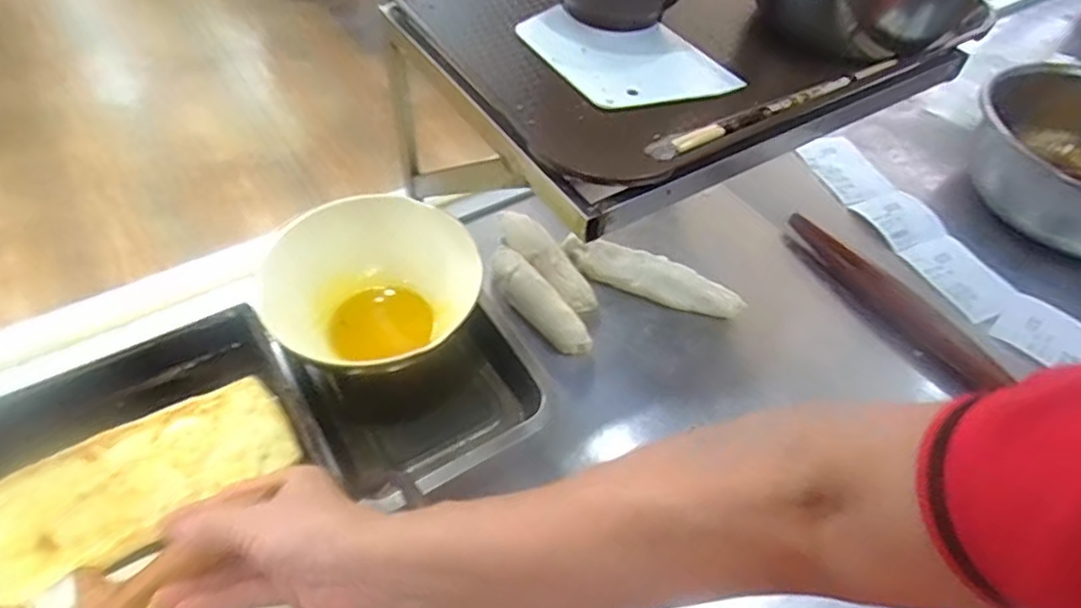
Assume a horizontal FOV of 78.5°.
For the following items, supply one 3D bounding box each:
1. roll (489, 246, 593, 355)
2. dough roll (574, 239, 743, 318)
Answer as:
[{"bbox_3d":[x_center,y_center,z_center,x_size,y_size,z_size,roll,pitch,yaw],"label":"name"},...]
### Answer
[{"bbox_3d":[-0.003,-0.003,0.628,0.038,0.025,0.132,-31,59,-26],"label":"roll"},{"bbox_3d":[0.119,-0.026,0.655,0.162,0.029,0.035,19,52,11],"label":"dough roll"}]

